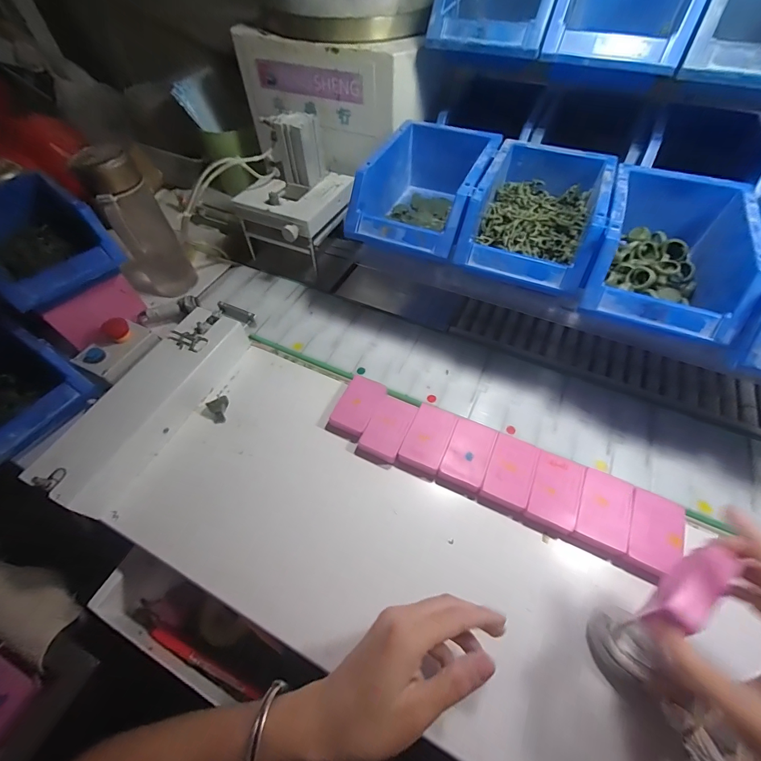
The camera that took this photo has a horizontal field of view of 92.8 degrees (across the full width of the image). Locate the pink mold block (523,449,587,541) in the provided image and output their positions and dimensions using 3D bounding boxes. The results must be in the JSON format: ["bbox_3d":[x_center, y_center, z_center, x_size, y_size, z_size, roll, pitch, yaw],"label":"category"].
[{"bbox_3d":[0.175,0.115,0.366,0.045,0.023,0.074,20,57,15],"label":"pink mold block"}]

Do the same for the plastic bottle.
[{"bbox_3d":[-0.356,-0.222,0.527,0.089,0.211,0.077,30,59,20],"label":"plastic bottle"}]

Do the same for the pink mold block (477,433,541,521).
[{"bbox_3d":[0.134,0.099,0.378,0.045,0.024,0.073,20,57,15],"label":"pink mold block"}]

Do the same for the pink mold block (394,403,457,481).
[{"bbox_3d":[0.052,0.067,0.403,0.045,0.022,0.075,20,57,15],"label":"pink mold block"}]

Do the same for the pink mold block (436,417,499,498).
[{"bbox_3d":[0.093,0.083,0.393,0.045,0.025,0.073,19,57,15],"label":"pink mold block"}]

